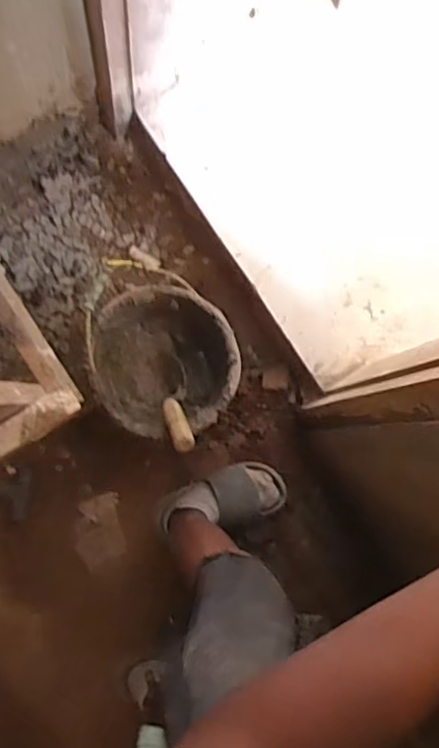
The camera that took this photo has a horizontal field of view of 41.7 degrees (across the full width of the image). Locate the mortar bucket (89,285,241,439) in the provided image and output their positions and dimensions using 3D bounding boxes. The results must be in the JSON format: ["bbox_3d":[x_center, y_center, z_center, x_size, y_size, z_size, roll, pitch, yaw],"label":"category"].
[{"bbox_3d":[-0.102,-0.021,1.095,0.256,0.154,0.259,1,83,-5],"label":"mortar bucket"}]

